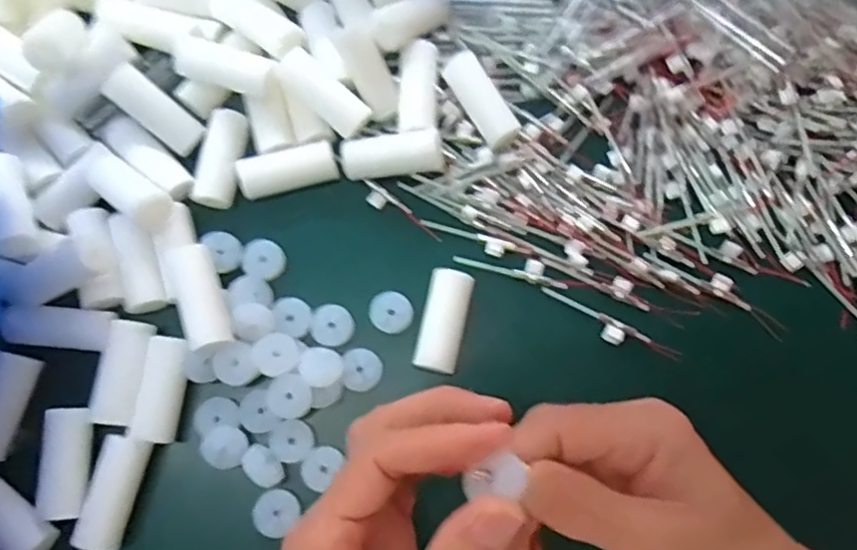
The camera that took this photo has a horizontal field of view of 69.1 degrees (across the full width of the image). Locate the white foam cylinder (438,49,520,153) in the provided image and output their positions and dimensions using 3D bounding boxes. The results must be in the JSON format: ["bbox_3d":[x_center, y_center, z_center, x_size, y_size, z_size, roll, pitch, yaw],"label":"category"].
[{"bbox_3d":[0.028,-0.093,0.333,0.018,0.017,0.052,-33,79,-8],"label":"white foam cylinder"}]

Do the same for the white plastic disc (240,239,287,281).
[{"bbox_3d":[-0.087,-0.009,0.329,0.022,0.006,0.021,0,77,-1],"label":"white plastic disc"}]

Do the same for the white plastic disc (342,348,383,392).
[{"bbox_3d":[-0.034,0.047,0.313,0.019,0.004,0.021,1,77,0],"label":"white plastic disc"}]

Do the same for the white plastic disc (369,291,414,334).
[{"bbox_3d":[-0.019,0.019,0.323,0.021,0.004,0.022,0,77,-1],"label":"white plastic disc"}]

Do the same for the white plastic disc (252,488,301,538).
[{"bbox_3d":[-0.073,0.115,0.301,0.021,0.007,0.021,0,77,-1],"label":"white plastic disc"}]

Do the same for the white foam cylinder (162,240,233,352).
[{"bbox_3d":[-0.110,0.012,0.302,0.020,0.021,0.049,-19,78,-5],"label":"white foam cylinder"}]

